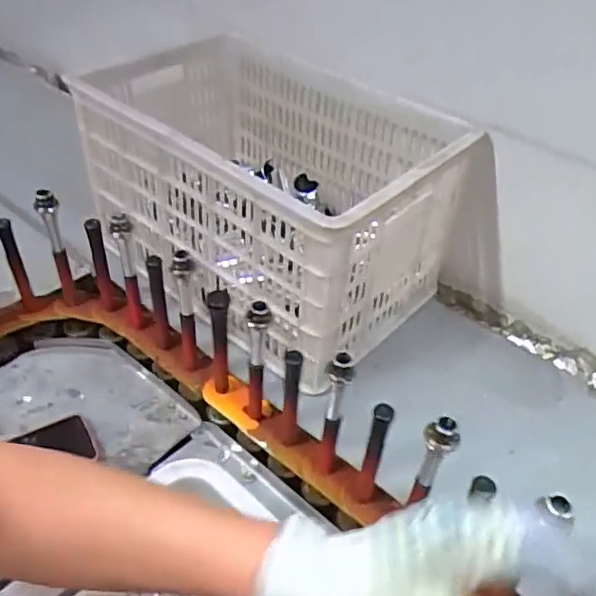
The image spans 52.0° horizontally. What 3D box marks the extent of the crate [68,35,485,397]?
[{"bbox_3d":[-0.023,-0.163,0.799,0.437,0.239,0.328,32,49,29],"label":"crate"}]

